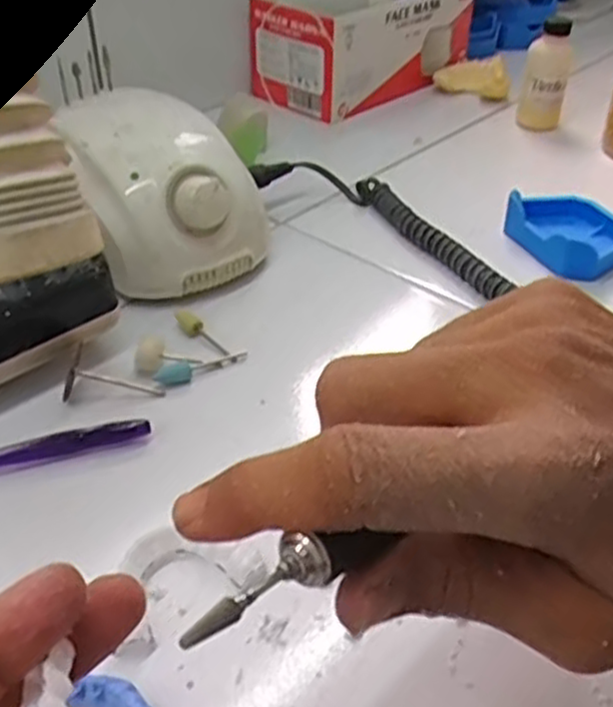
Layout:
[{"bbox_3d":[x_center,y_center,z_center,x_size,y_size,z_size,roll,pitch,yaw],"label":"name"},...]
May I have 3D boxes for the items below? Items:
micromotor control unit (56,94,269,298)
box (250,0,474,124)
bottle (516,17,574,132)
[{"bbox_3d":[-0.089,-0.099,0.449,0.105,0.081,0.127,-19,44,-23],"label":"micromotor control unit"},{"bbox_3d":[0.057,-0.297,0.683,0.206,0.081,0.109,-31,49,-33],"label":"box"},{"bbox_3d":[0.197,-0.225,0.610,0.034,0.089,0.031,9,40,10],"label":"bottle"}]

